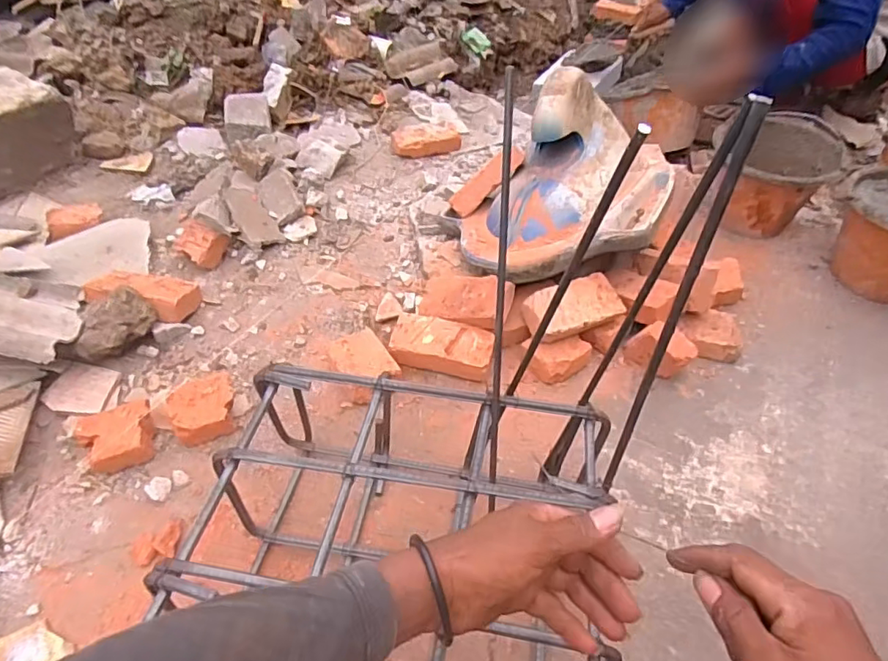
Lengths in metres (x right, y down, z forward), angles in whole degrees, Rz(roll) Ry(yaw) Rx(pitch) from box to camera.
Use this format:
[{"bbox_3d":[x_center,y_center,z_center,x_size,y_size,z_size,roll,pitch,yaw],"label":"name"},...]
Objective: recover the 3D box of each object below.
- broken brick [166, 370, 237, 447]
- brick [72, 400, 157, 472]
[{"bbox_3d":[-0.340,0.113,0.785,0.083,0.050,0.098,-17,49,-17],"label":"broken brick"},{"bbox_3d":[-0.450,0.150,0.748,0.093,0.046,0.087,-11,47,-12],"label":"brick"}]

